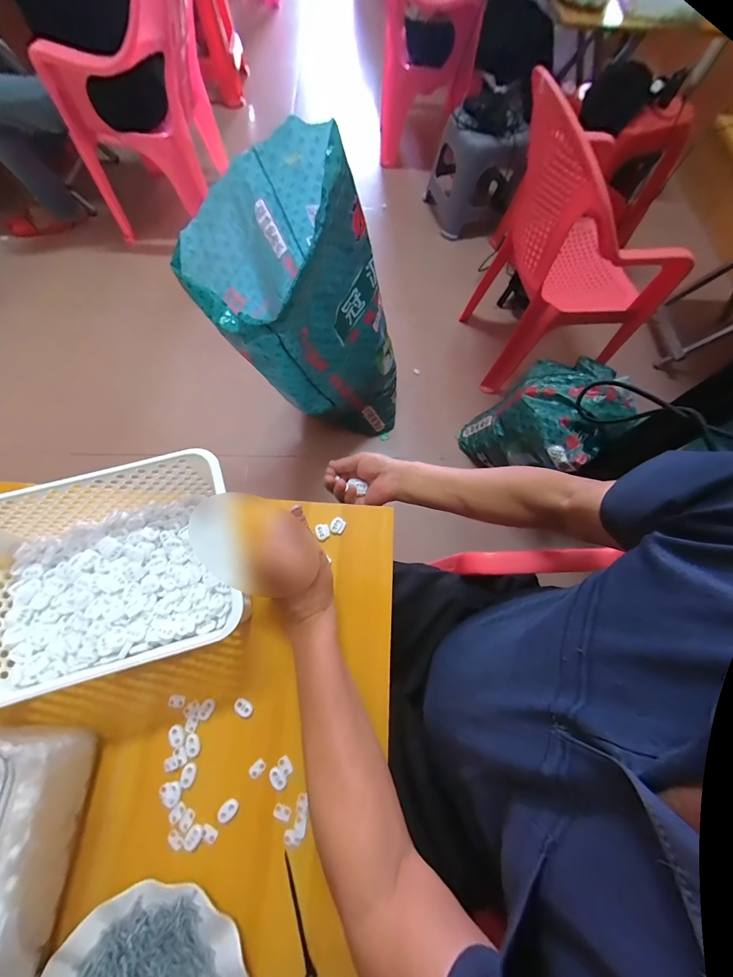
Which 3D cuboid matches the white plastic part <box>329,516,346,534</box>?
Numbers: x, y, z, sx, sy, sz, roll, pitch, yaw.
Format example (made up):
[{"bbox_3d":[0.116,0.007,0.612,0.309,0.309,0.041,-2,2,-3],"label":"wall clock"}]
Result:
[{"bbox_3d":[-0.040,0.051,0.481,0.020,0.004,0.023,26,71,7],"label":"white plastic part"}]

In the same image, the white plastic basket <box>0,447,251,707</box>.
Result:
[{"bbox_3d":[-0.297,0.099,0.395,0.307,0.113,0.199,-15,71,-7],"label":"white plastic basket"}]

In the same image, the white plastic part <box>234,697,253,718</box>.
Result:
[{"bbox_3d":[-0.143,0.255,0.401,0.022,0.007,0.014,34,72,10],"label":"white plastic part"}]

